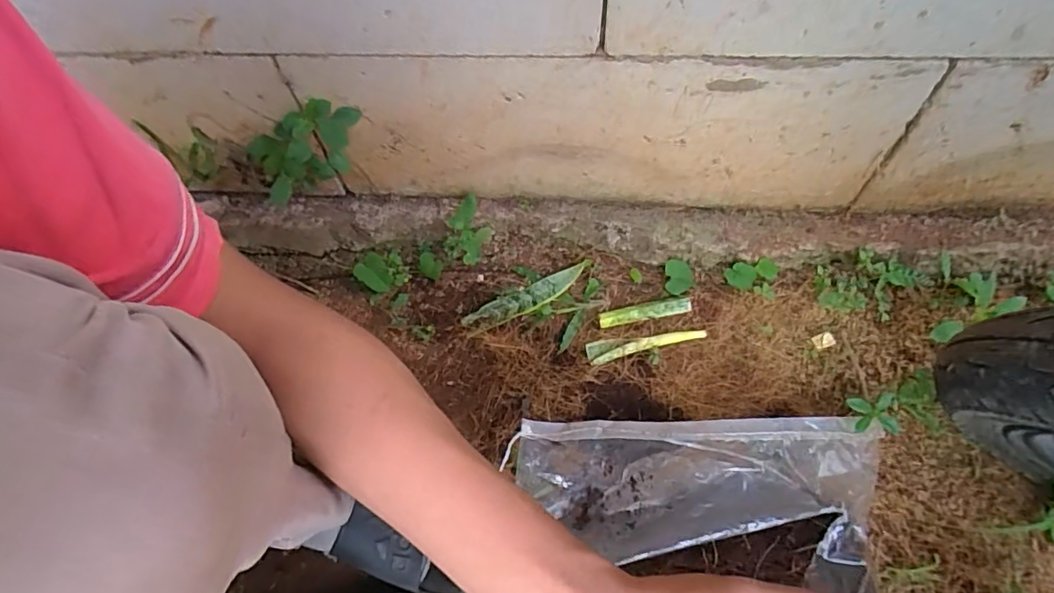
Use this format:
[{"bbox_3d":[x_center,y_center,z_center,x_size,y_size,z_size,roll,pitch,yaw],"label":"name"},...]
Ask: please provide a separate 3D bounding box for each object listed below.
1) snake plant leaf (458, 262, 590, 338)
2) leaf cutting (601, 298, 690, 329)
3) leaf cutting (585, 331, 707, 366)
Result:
[{"bbox_3d":[-0.001,0.001,0.622,0.161,0.018,0.032,-25,64,-9],"label":"snake plant leaf"},{"bbox_3d":[0.136,0.016,0.597,0.104,0.012,0.019,-9,62,-3],"label":"leaf cutting"},{"bbox_3d":[0.133,0.050,0.586,0.132,0.006,0.024,-13,62,-3],"label":"leaf cutting"}]

